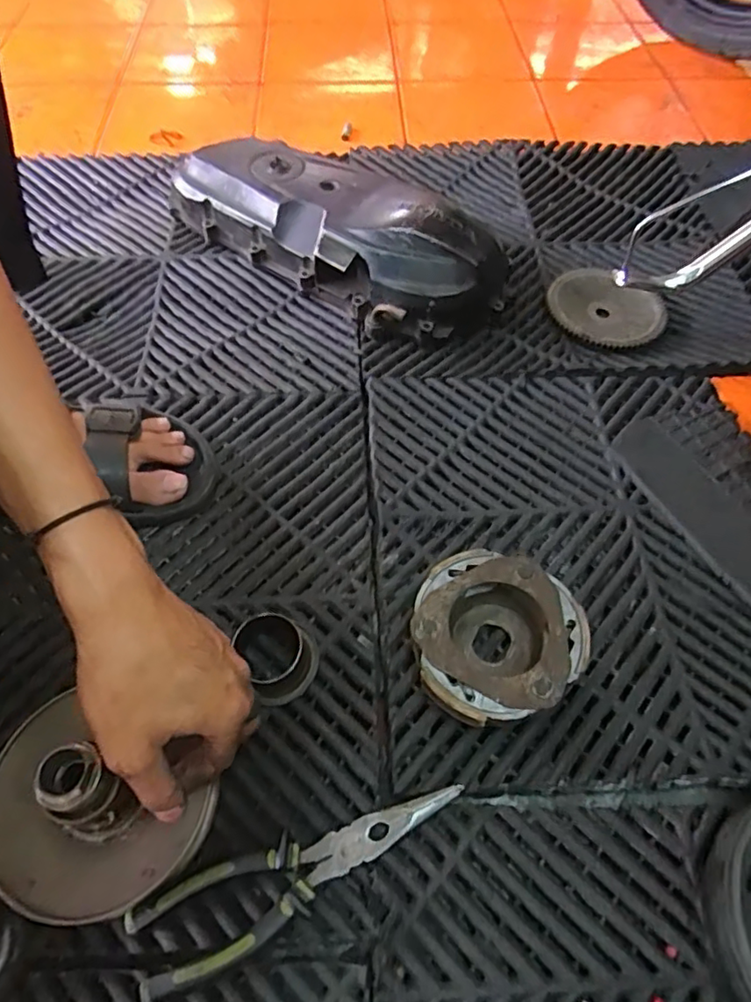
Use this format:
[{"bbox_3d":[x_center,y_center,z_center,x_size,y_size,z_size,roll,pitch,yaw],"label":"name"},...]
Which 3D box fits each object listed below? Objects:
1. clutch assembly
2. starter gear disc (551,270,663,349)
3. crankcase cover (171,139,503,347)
[{"bbox_3d":[0.082,0.091,0.413,0.110,0.035,0.110,0,58,0],"label":"clutch assembly"},{"bbox_3d":[0.228,-0.193,0.608,0.112,0.010,0.097,30,62,18],"label":"starter gear disc"},{"bbox_3d":[-0.049,-0.279,0.621,0.366,0.086,0.120,32,63,18],"label":"crankcase cover"}]

